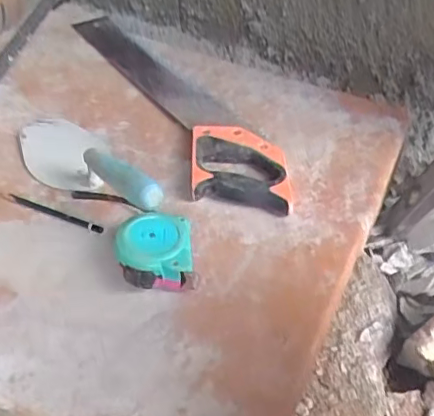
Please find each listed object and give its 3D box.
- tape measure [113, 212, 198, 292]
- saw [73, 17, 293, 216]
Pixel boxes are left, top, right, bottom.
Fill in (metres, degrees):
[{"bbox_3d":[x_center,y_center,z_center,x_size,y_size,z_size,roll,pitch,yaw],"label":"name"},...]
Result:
[{"bbox_3d":[-0.062,0.043,0.575,0.076,0.038,0.077,-4,46,-7],"label":"tape measure"},{"bbox_3d":[-0.061,-0.165,0.810,0.121,0.032,0.530,-18,49,-19],"label":"saw"}]

